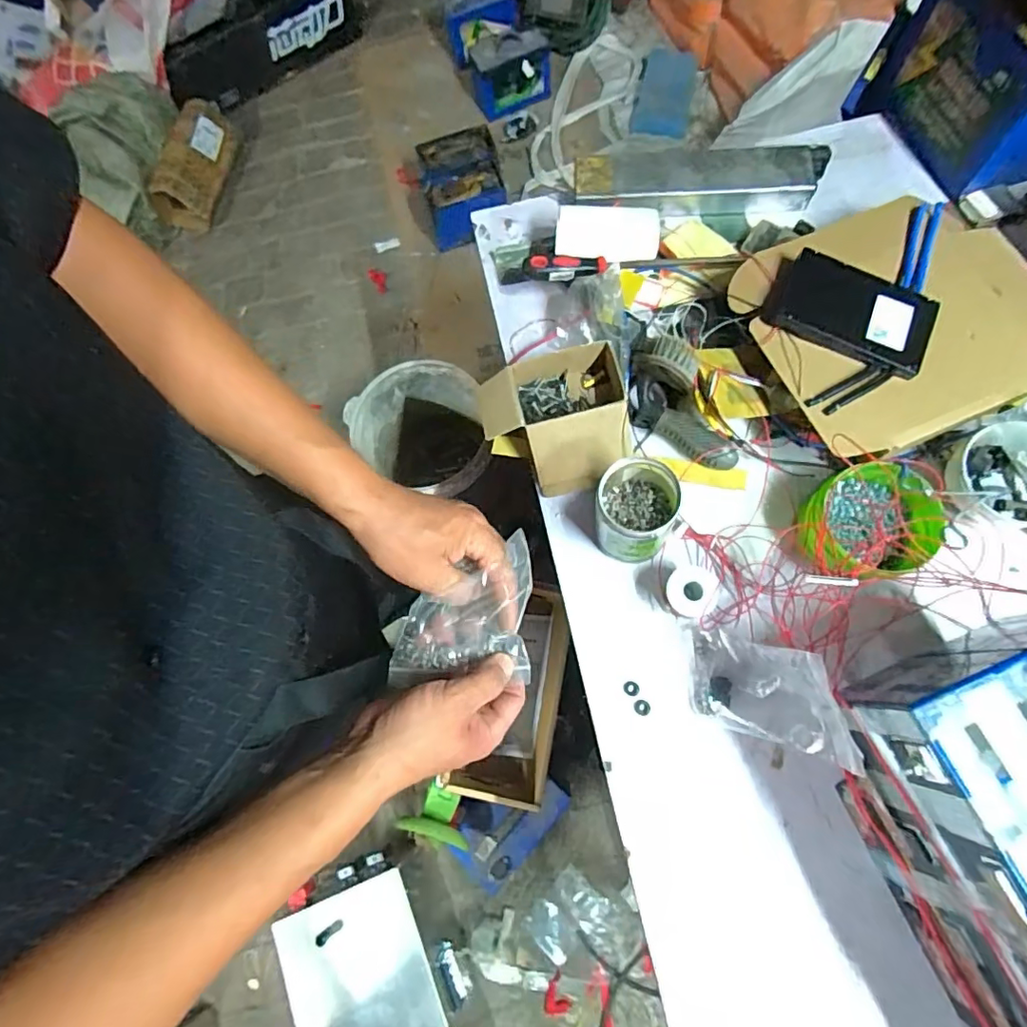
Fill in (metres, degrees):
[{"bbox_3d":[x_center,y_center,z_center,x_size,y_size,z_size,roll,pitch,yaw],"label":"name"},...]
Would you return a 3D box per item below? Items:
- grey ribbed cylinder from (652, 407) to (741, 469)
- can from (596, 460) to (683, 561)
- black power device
[{"bbox_3d":[0.220,-0.087,0.649,0.098,0.031,0.040,40,81,14],"label":"grey ribbed cylinder"},{"bbox_3d":[0.132,-0.001,0.598,0.072,0.121,0.092,5,75,7],"label":"can"},{"bbox_3d":[0.374,-0.224,0.606,0.172,0.022,0.106,25,78,12],"label":"black power device"}]

